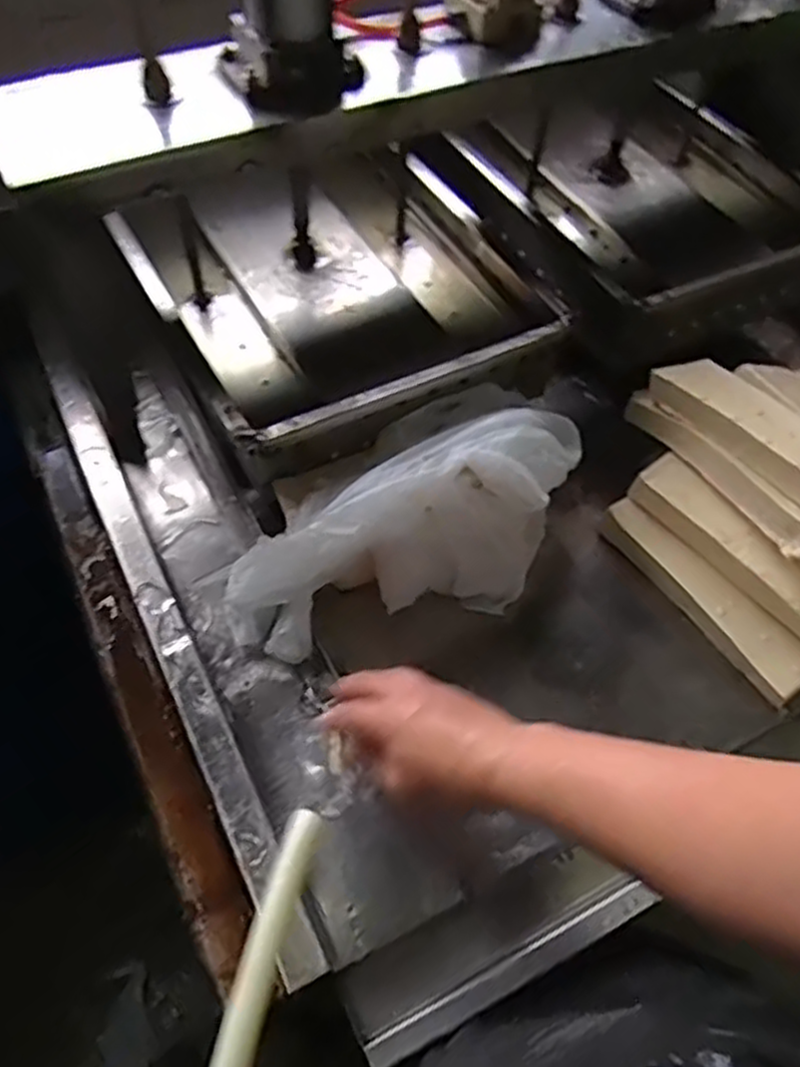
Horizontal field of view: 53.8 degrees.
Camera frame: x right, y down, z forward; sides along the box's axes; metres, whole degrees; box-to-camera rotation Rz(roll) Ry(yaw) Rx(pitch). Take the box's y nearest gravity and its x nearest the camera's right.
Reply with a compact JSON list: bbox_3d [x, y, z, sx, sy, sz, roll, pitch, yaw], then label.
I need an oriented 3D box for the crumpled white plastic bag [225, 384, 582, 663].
[{"bbox_3d":[0.017,-0.012,0.702,0.355,0.115,0.163,-27,61,-19],"label":"crumpled white plastic bag"}]

